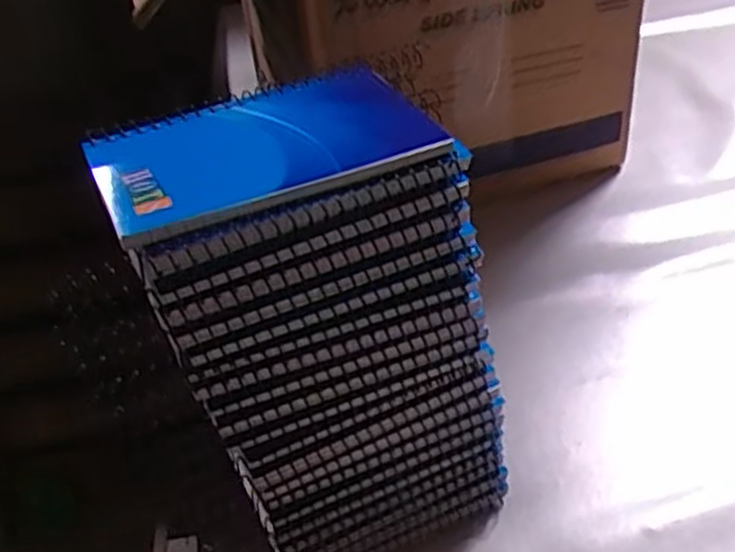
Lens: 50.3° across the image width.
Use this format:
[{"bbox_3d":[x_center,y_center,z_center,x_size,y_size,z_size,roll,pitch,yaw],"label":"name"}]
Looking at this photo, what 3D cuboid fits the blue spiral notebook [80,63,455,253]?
[{"bbox_3d":[-0.043,-0.052,0.316,0.128,0.011,0.083,-21,39,-17],"label":"blue spiral notebook"}]

